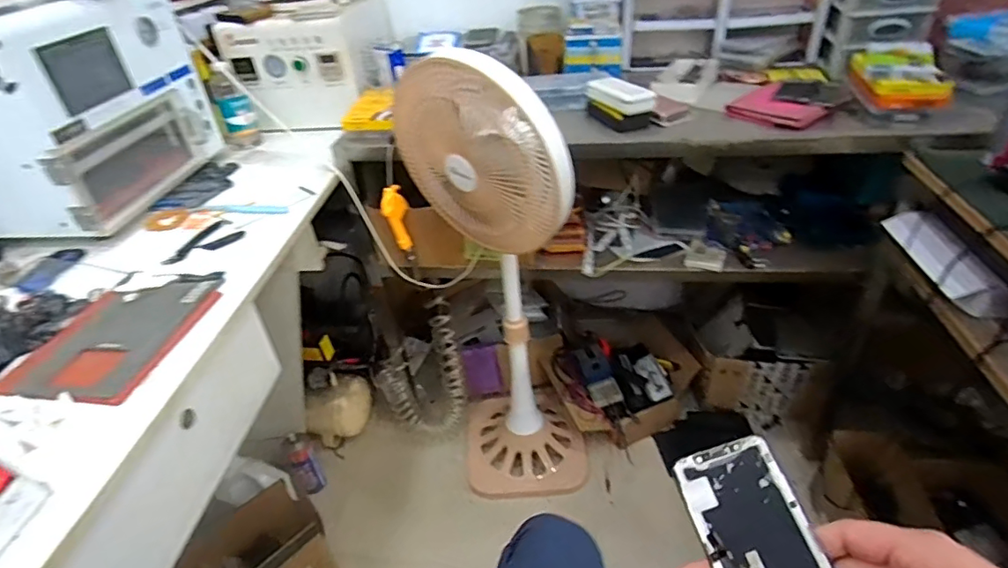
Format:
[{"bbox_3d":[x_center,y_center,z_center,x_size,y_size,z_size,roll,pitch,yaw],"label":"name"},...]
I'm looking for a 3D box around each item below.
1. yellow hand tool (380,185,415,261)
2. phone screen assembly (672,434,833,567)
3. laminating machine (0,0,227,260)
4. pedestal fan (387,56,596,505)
[{"bbox_3d":[-0.208,-0.116,1.064,0.048,0.169,0.029,-13,37,-11],"label":"yellow hand tool"},{"bbox_3d":[0.160,0.166,0.324,0.065,0.007,0.138,-16,62,-7],"label":"phone screen assembly"},{"bbox_3d":[-0.748,-0.291,0.891,0.298,0.304,0.394,1,36,9],"label":"laminating machine"},{"bbox_3d":[0.004,0.052,1.070,0.309,0.975,0.307,-2,36,5],"label":"pedestal fan"}]

